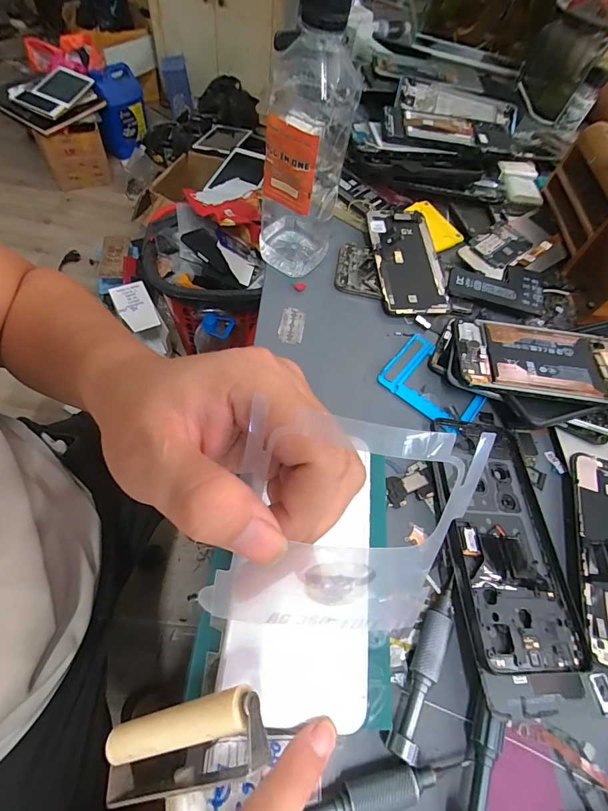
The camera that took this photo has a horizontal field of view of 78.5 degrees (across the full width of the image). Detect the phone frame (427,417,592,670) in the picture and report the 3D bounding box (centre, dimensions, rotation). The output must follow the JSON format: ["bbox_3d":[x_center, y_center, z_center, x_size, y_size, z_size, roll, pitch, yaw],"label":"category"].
[{"bbox_3d":[0.136,0.086,0.258,0.078,0.008,0.162,8,56,-12],"label":"phone frame"}]

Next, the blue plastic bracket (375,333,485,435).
[{"bbox_3d":[0.114,-0.020,0.322,0.083,0.009,0.067,38,62,13],"label":"blue plastic bracket"}]

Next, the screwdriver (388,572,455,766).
[{"bbox_3d":[0.072,0.146,0.215,0.016,0.012,0.092,29,60,7],"label":"screwdriver"}]

